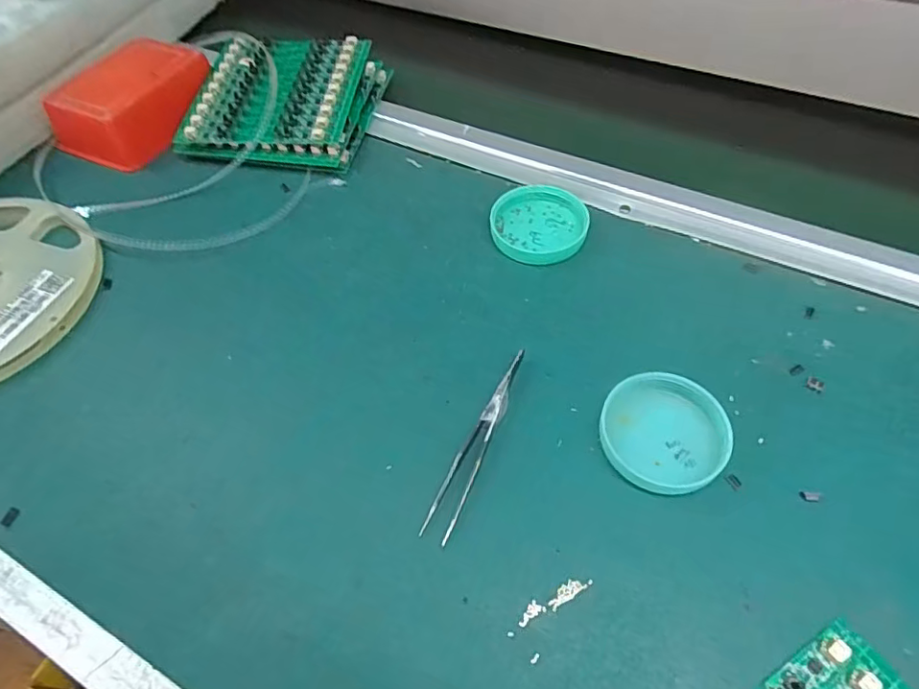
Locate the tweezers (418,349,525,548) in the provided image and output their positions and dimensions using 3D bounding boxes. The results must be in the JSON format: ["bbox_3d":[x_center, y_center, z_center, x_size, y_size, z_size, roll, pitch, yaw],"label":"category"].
[{"bbox_3d":[0.010,0.049,0.296,0.015,0.010,0.114,19,58,16],"label":"tweezers"}]

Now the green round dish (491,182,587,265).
[{"bbox_3d":[0.057,-0.087,0.393,0.065,0.008,0.075,14,57,12],"label":"green round dish"}]

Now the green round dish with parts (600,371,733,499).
[{"bbox_3d":[0.109,0.046,0.294,0.063,0.013,0.060,-1,55,2],"label":"green round dish with parts"}]

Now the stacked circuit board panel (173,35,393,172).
[{"bbox_3d":[-0.149,-0.212,0.478,0.150,0.032,0.160,8,56,8],"label":"stacked circuit board panel"}]

